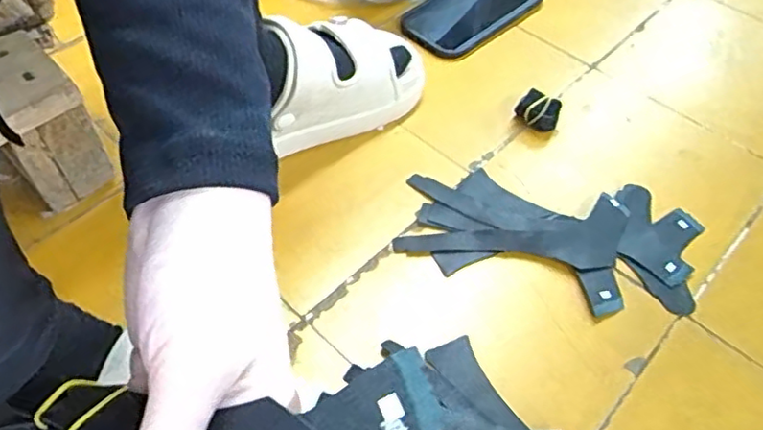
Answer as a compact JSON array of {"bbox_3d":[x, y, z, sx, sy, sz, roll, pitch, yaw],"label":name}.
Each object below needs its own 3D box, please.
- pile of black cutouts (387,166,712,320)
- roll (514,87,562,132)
[{"bbox_3d":[0.137,0.014,0.525,0.229,0.015,0.117,14,54,8],"label":"pile of black cutouts"},{"bbox_3d":[0.148,-0.097,0.598,0.039,0.036,0.025,20,55,13],"label":"roll"}]

